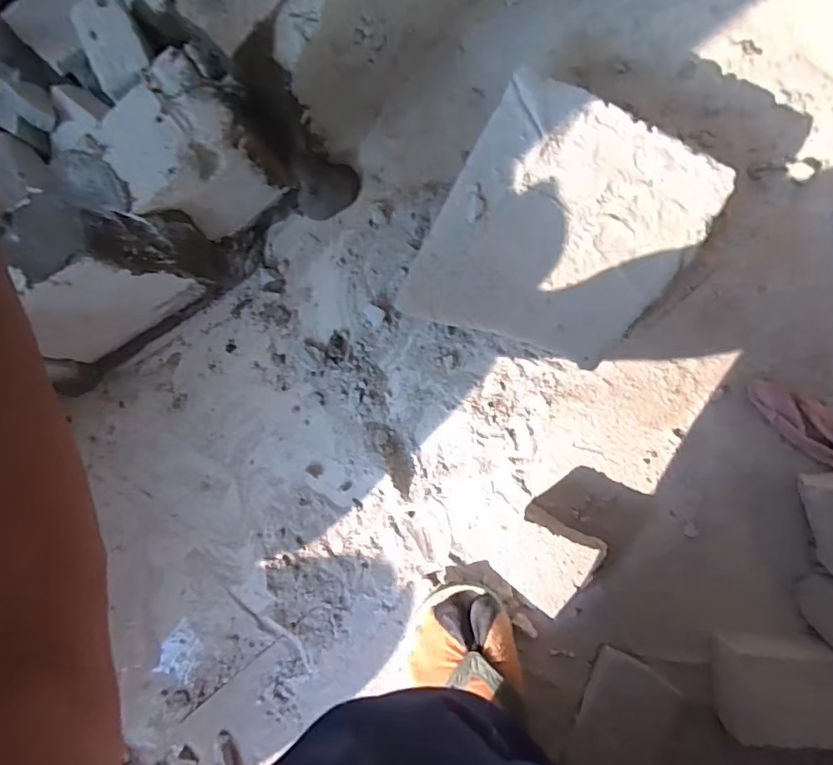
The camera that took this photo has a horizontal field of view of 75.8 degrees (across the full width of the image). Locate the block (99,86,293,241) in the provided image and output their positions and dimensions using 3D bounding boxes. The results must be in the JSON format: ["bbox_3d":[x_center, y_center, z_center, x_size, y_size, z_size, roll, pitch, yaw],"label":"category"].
[{"bbox_3d":[-0.181,-0.187,0.478,0.100,0.157,0.081,-41,85,6],"label":"block"}]

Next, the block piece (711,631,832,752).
[{"bbox_3d":[0.324,0.253,0.449,0.133,0.046,0.080,-1,90,10],"label":"block piece"}]

